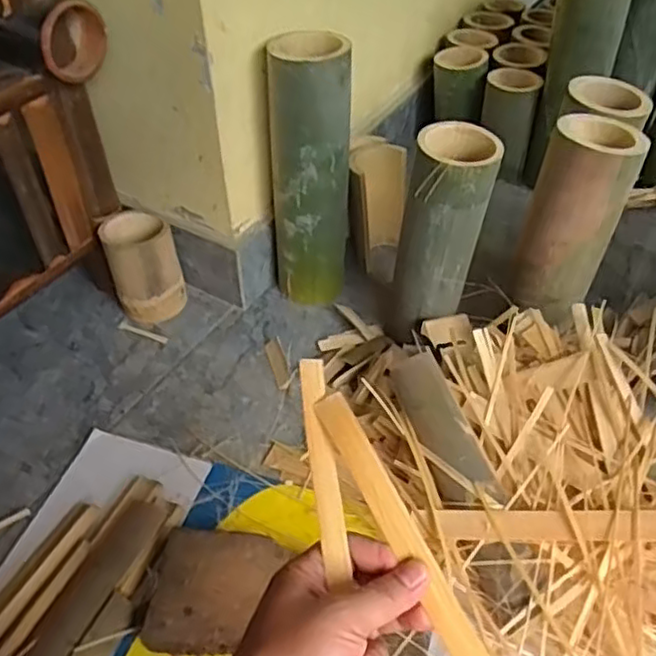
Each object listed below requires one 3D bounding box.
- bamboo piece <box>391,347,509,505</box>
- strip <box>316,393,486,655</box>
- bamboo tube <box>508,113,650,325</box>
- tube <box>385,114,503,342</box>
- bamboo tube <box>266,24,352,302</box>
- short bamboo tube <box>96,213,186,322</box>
[{"bbox_3d":[0.114,0.099,0.664,0.053,0.027,0.170,-17,60,-15],"label":"bamboo piece"},{"bbox_3d":[0.050,0.132,0.382,0.023,0.007,0.211,-26,69,-9],"label":"strip"},{"bbox_3d":[0.271,-0.118,0.724,0.095,0.201,0.092,23,49,23],"label":"bamboo tube"},{"bbox_3d":[0.124,-0.091,0.737,0.097,0.255,0.075,11,46,12],"label":"tube"},{"bbox_3d":[-0.021,-0.181,0.810,0.095,0.316,0.091,-3,44,-2],"label":"bamboo tube"},{"bbox_3d":[-0.237,-0.076,0.856,0.084,0.125,0.081,-19,47,-17],"label":"short bamboo tube"}]

